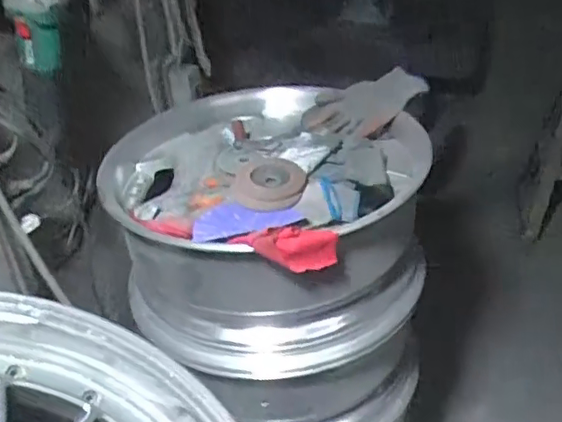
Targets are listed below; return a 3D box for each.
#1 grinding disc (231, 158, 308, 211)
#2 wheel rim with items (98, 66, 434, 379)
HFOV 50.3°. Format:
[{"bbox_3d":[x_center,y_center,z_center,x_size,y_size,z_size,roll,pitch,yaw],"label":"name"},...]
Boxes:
[{"bbox_3d":[-0.014,-0.041,0.835,0.097,0.028,0.106,-4,34,2],"label":"grinding disc"},{"bbox_3d":[-0.013,0.010,0.962,0.491,0.256,0.435,-5,34,1],"label":"wheel rim with items"}]

